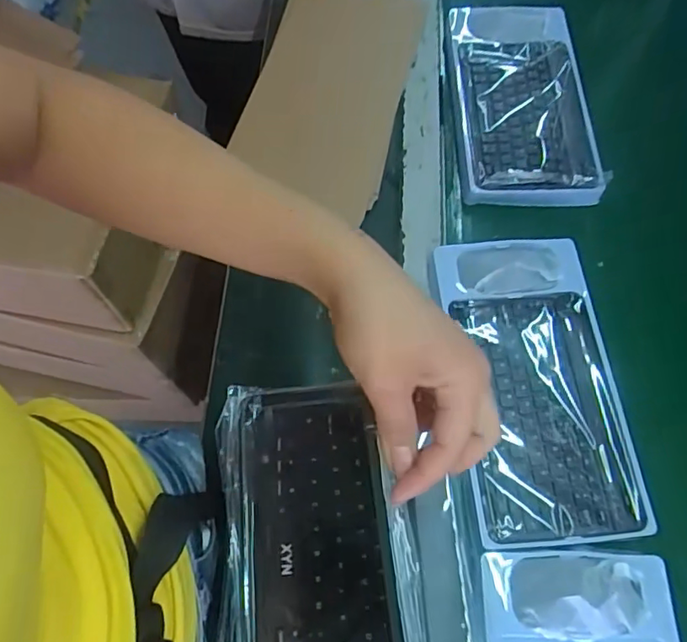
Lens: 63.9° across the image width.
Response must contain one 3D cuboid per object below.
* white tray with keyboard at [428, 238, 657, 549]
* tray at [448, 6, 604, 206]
[{"bbox_3d":[0.196,0.059,0.576,0.167,0.032,0.318,-7,66,-1],"label":"white tray with keyboard"},{"bbox_3d":[0.235,-0.302,0.733,0.163,0.034,0.325,0,66,2],"label":"tray"}]

